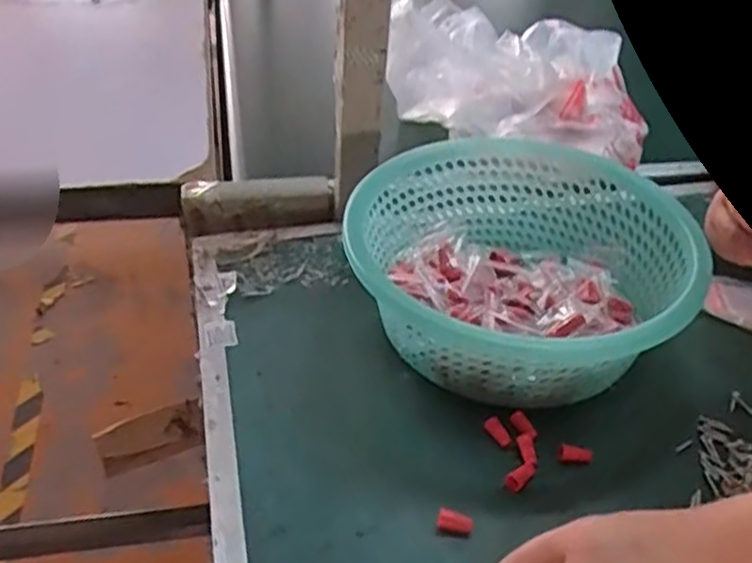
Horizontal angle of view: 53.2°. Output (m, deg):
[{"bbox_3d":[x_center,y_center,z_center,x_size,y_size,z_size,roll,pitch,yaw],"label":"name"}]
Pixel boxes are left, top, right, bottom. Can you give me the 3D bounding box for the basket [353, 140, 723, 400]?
[{"bbox_3d":[0.117,-0.011,0.635,0.271,0.105,0.278,1,39,-3],"label":"basket"}]

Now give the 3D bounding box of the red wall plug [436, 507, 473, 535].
[{"bbox_3d":[0.052,0.160,0.497,0.023,0.011,0.013,10,39,9],"label":"red wall plug"}]

